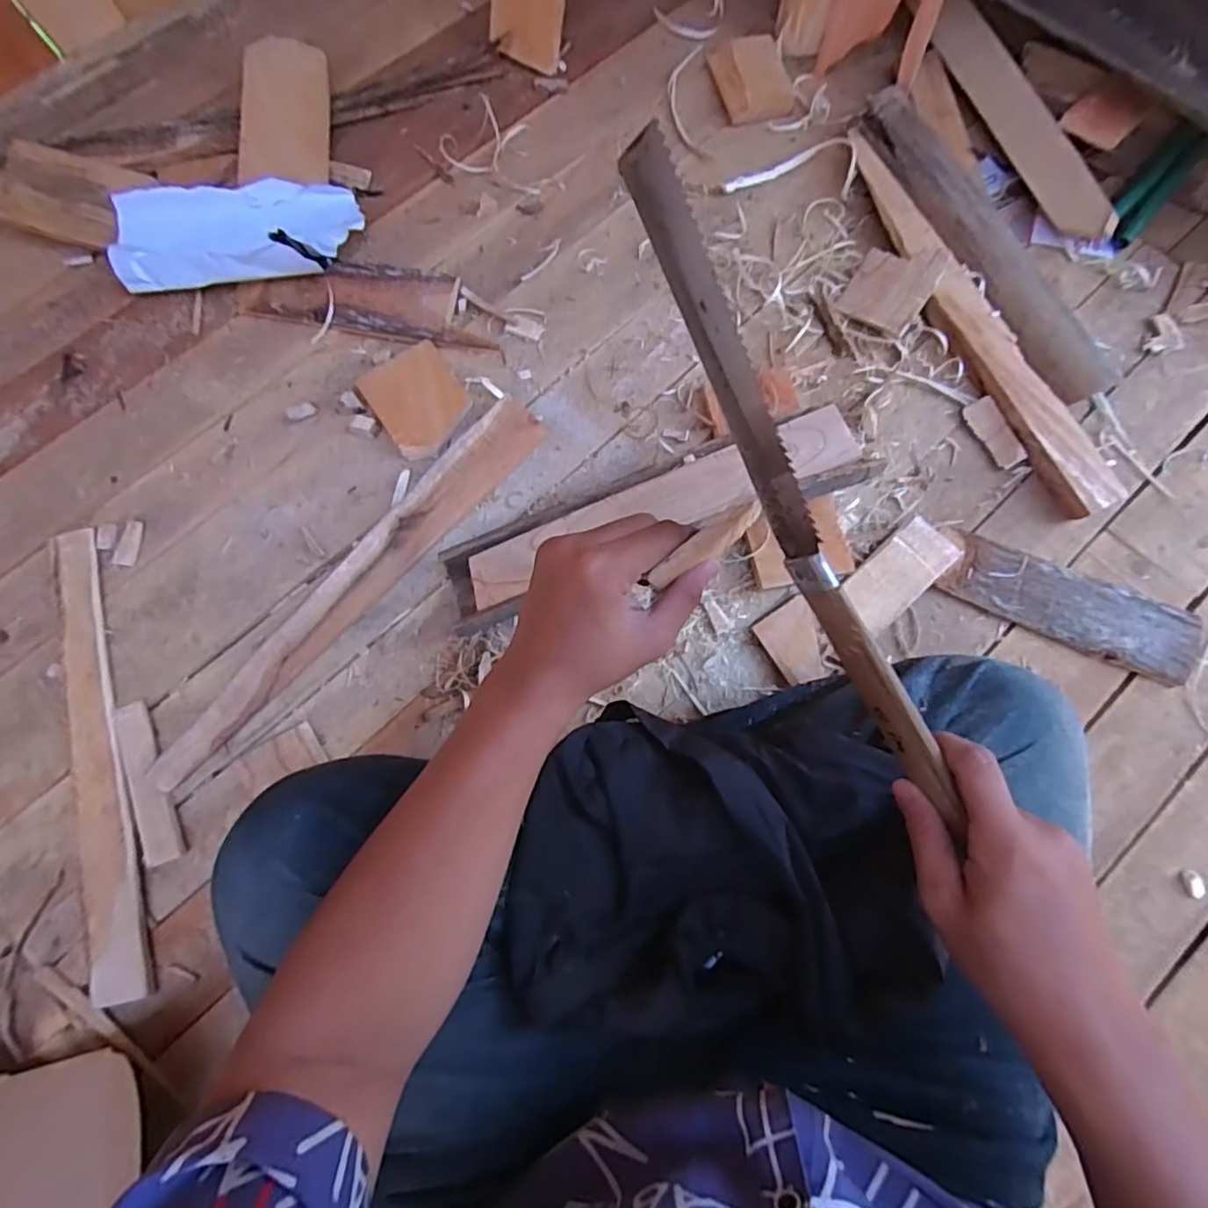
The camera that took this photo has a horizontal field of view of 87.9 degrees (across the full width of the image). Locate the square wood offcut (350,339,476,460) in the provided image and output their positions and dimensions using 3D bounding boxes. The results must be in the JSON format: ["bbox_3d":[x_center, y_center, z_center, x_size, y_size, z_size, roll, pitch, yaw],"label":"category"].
[{"bbox_3d":[-0.197,-0.216,0.670,0.096,0.010,0.112,-36,78,-9],"label":"square wood offcut"}]

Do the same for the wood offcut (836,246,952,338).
[{"bbox_3d":[0.319,-0.354,0.691,0.082,0.005,0.097,32,98,18],"label":"wood offcut"}]

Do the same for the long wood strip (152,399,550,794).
[{"bbox_3d":[-0.244,-0.023,0.620,0.050,0.025,0.491,40,79,9],"label":"long wood strip"}]

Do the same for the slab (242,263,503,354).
[{"bbox_3d":[-0.252,-0.333,0.695,0.264,0.022,0.079,7,76,1],"label":"slab"}]

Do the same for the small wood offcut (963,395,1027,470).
[{"bbox_3d":[0.417,-0.183,0.667,0.031,0.005,0.080,-29,75,15],"label":"small wood offcut"}]

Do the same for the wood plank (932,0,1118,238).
[{"bbox_3d":[0.486,-0.570,0.734,0.014,0.048,0.343,-15,76,-44],"label":"wood plank"}]

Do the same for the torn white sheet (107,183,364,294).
[{"bbox_3d":[-0.403,-0.409,0.690,0.268,0.070,0.125,-4,76,-1],"label":"torn white sheet"}]

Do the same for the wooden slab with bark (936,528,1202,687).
[{"bbox_3d":[0.459,0.001,0.617,0.241,0.015,0.073,24,77,6],"label":"wooden slab with bark"}]

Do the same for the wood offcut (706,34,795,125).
[{"bbox_3d":[0.188,-0.655,0.777,0.091,0.021,0.111,-11,76,-3],"label":"wood offcut"}]

